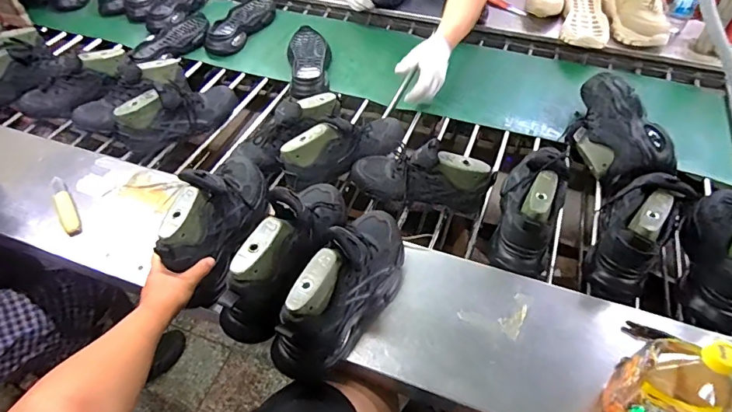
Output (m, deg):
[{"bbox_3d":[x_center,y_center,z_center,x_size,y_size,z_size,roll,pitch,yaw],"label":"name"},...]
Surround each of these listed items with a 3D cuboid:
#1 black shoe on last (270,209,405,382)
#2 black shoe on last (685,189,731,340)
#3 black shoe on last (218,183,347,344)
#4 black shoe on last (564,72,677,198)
[{"bbox_3d":[-0.029,0.111,0.666,0.099,0.168,0.280,24,55,22],"label":"black shoe on last"},{"bbox_3d":[0.622,0.063,0.778,0.096,0.148,0.293,21,54,20],"label":"black shoe on last"},{"bbox_3d":[-0.114,0.050,0.693,0.105,0.145,0.284,13,51,14],"label":"black shoe on last"},{"bbox_3d":[0.532,-0.161,0.980,0.142,0.111,0.296,-11,49,-7],"label":"black shoe on last"}]

